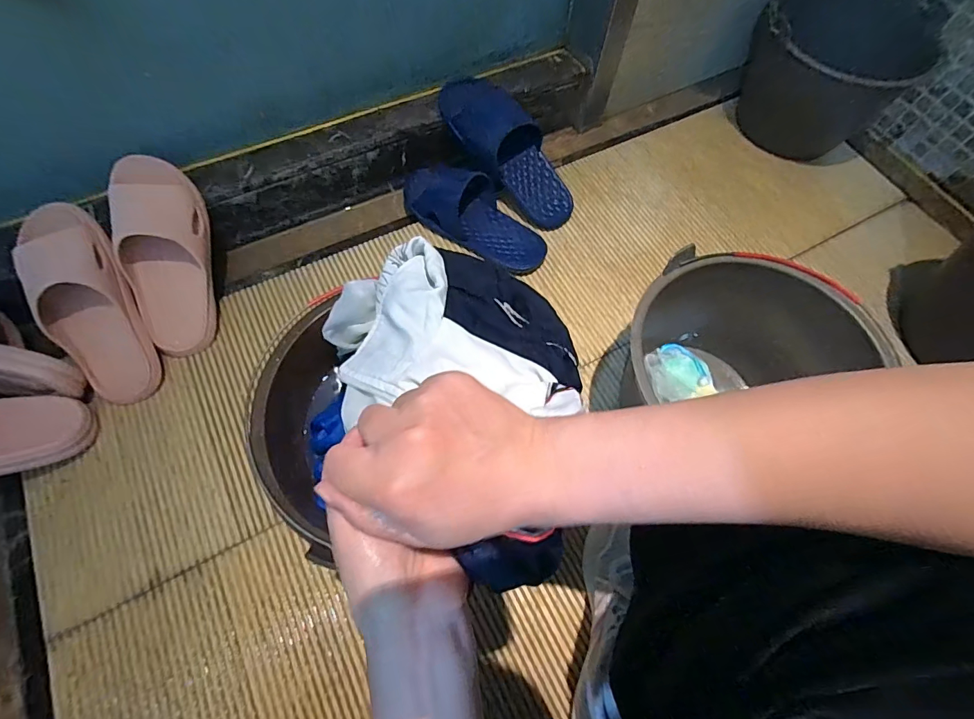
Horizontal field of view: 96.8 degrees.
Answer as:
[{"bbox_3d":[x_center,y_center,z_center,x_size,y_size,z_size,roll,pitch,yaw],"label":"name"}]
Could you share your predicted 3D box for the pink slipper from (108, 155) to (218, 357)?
[{"bbox_3d":[-0.427,-0.137,0.581,0.091,0.058,0.258,-6,101,-5],"label":"pink slipper"}]

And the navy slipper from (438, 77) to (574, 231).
[{"bbox_3d":[0.042,-0.335,0.695,0.109,0.057,0.276,-44,97,-18],"label":"navy slipper"}]

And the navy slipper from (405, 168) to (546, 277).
[{"bbox_3d":[-0.021,-0.237,0.692,0.256,0.070,0.111,38,70,13],"label":"navy slipper"}]

